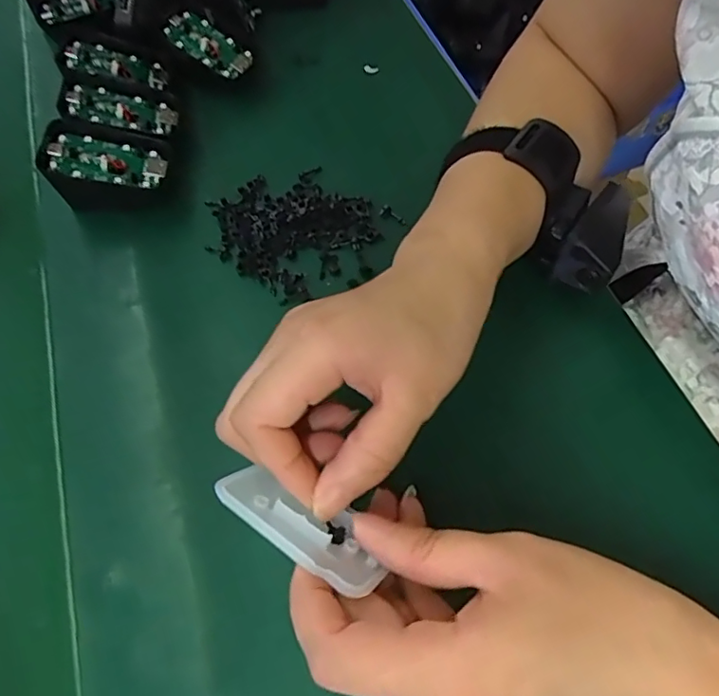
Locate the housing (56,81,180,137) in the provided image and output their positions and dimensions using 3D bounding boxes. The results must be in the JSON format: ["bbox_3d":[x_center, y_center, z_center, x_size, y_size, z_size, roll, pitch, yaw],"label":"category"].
[{"bbox_3d":[-0.150,-0.150,0.357,0.067,0.009,0.037,6,57,-18],"label":"housing"}]

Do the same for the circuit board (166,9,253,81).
[{"bbox_3d":[-0.107,-0.217,0.406,0.061,0.004,0.030,30,77,-5],"label":"circuit board"}]

